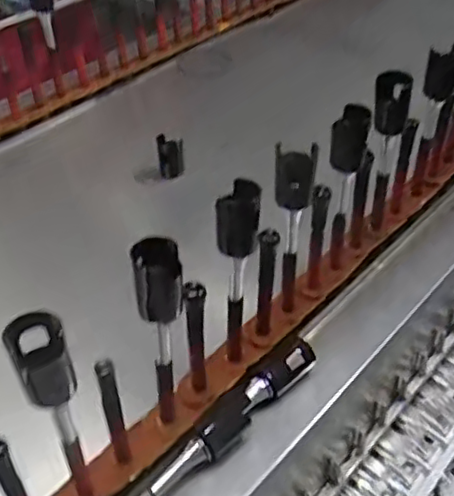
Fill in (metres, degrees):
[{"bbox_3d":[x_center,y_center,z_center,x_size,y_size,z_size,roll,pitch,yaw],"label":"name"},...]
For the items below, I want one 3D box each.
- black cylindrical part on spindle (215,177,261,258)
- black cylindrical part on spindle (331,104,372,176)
[{"bbox_3d":[0.011,-0.027,0.625,0.041,0.073,0.029,-2,38,3],"label":"black cylindrical part on spindle"},{"bbox_3d":[0.139,-0.125,0.741,0.041,0.082,0.033,4,38,11],"label":"black cylindrical part on spindle"}]

